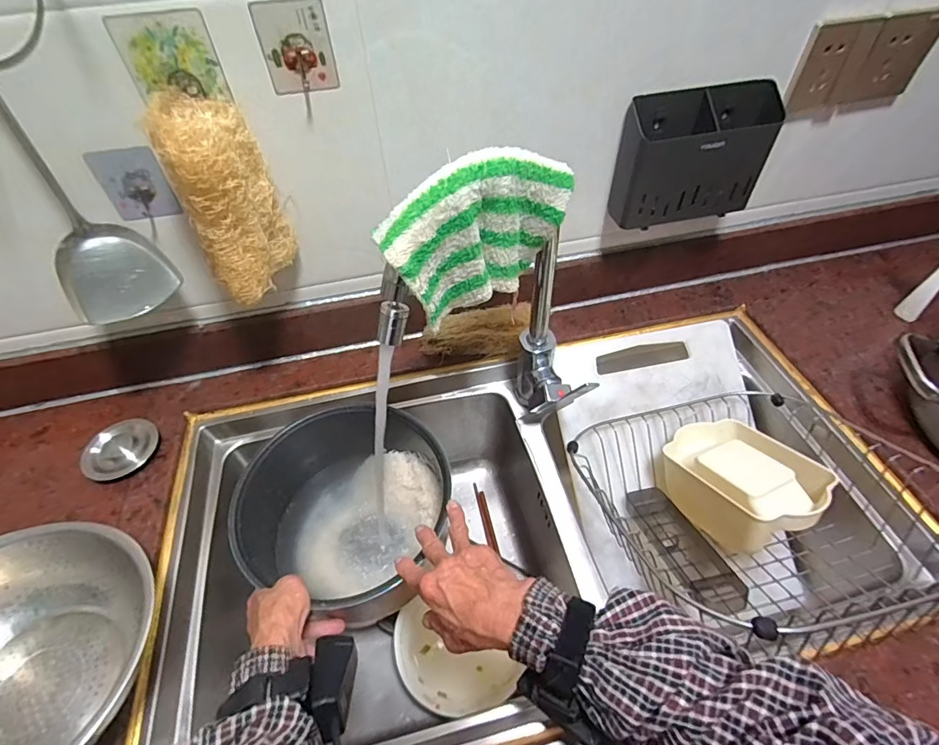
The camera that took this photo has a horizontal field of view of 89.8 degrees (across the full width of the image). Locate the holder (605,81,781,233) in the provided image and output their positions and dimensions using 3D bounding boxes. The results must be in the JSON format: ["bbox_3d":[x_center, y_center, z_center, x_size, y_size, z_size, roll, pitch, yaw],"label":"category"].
[{"bbox_3d":[0.284,-0.270,0.589,0.195,0.138,0.062,-13,51,-9],"label":"holder"}]

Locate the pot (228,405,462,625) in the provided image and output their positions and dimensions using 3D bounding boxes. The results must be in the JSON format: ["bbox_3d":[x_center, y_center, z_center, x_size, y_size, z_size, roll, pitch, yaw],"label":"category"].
[{"bbox_3d":[-0.146,0.160,0.571,0.229,0.142,0.222,-1,50,1],"label":"pot"}]

